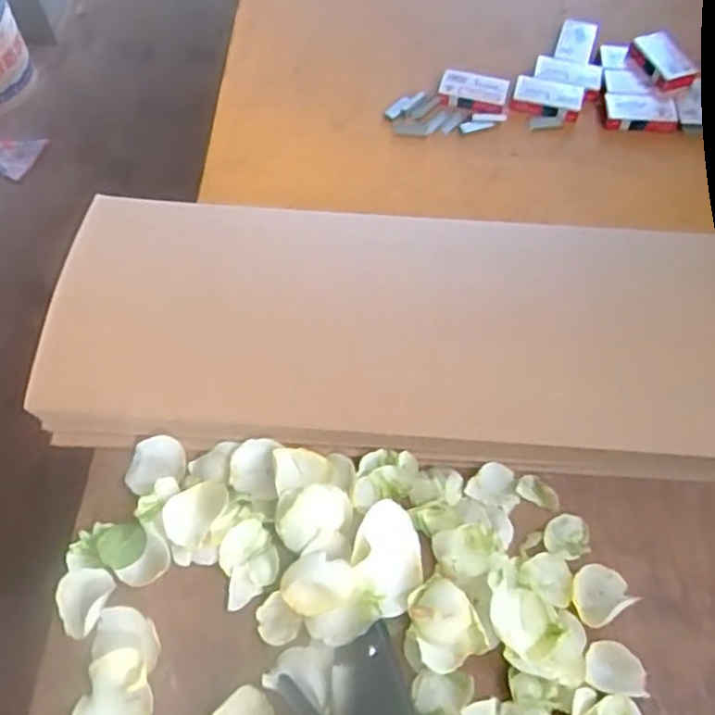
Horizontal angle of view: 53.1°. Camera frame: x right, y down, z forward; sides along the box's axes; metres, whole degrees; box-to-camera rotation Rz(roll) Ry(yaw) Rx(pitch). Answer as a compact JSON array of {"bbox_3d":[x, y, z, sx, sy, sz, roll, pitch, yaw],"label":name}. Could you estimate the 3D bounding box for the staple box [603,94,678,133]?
[{"bbox_3d":[0.300,-0.258,0.762,0.076,0.015,0.048,6,59,0],"label":"staple box"}]

